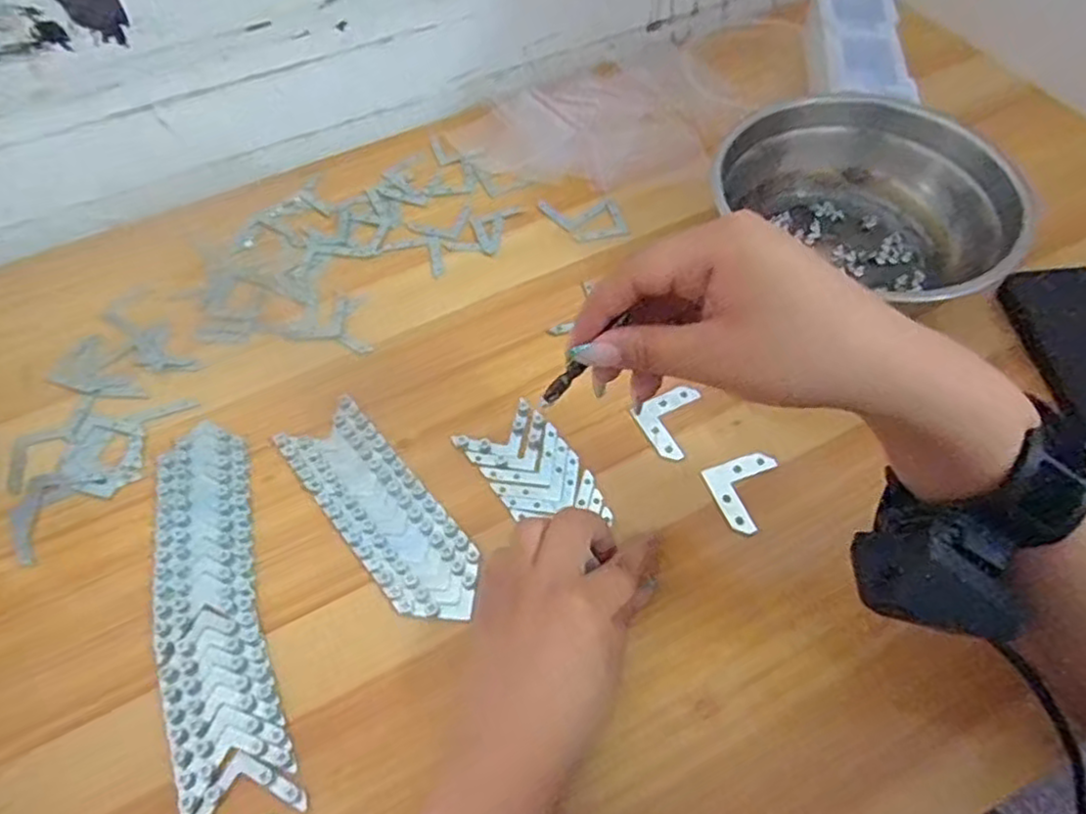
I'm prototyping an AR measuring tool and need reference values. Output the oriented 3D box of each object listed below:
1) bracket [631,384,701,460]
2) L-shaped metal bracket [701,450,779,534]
[{"bbox_3d":[0.082,0.009,0.430,0.041,0.008,0.040,-25,59,-13],"label":"bracket"},{"bbox_3d":[0.119,0.047,0.405,0.042,0.004,0.044,-19,58,-10],"label":"L-shaped metal bracket"}]

